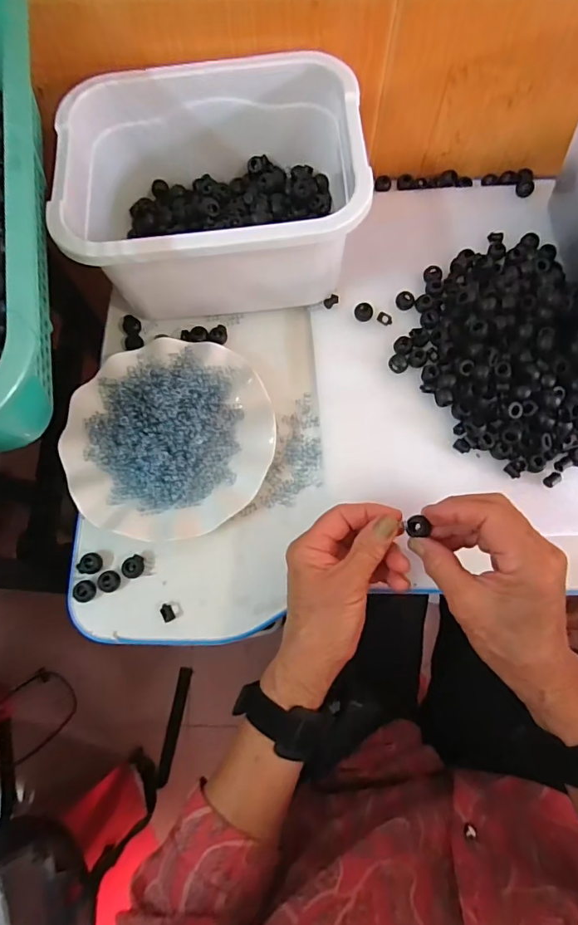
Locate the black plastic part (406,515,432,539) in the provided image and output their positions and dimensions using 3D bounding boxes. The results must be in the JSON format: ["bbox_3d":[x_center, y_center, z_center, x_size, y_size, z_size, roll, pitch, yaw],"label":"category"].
[{"bbox_3d":[0.097,0.047,0.349,0.016,0.007,0.016,0,80,0],"label":"black plastic part"}]

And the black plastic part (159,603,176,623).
[{"bbox_3d":[-0.100,0.124,0.388,0.010,0.007,0.015,-26,75,-7],"label":"black plastic part"}]

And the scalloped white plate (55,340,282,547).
[{"bbox_3d":[-0.105,-0.026,0.409,0.176,0.018,0.177,0,80,0],"label":"scalloped white plate"}]

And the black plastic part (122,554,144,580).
[{"bbox_3d":[-0.132,0.088,0.396,0.016,0.007,0.018,-5,73,-1],"label":"black plastic part"}]

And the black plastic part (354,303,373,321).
[{"bbox_3d":[0.073,-0.147,0.458,0.017,0.006,0.019,37,77,11],"label":"black plastic part"}]

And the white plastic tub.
[{"bbox_3d":[-0.063,-0.236,0.429,0.252,0.113,0.193,-4,74,2],"label":"white plastic tub"}]

